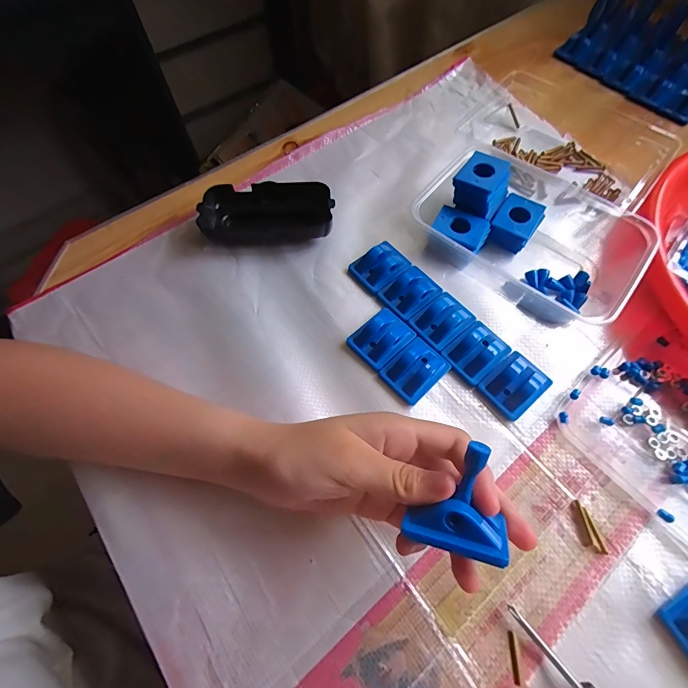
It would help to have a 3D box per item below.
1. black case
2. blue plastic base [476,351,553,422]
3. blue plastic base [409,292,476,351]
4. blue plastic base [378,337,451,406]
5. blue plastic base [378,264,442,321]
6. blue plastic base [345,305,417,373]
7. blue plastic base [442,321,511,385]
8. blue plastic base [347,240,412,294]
[{"bbox_3d":[-0.066,-0.114,0.312,0.110,0.029,0.052,-3,64,0],"label":"black case"},{"bbox_3d":[0.122,0.028,0.250,0.043,0.016,0.034,-37,69,-15],"label":"blue plastic base"},{"bbox_3d":[0.077,-0.020,0.270,0.042,0.010,0.034,-38,69,-15],"label":"blue plastic base"},{"bbox_3d":[0.052,0.017,0.252,0.044,0.012,0.033,-41,70,-16],"label":"blue plastic base"},{"bbox_3d":[0.055,-0.043,0.284,0.045,0.015,0.035,-39,70,-16],"label":"blue plastic base"},{"bbox_3d":[0.029,-0.006,0.265,0.045,0.013,0.035,-41,70,-16],"label":"blue plastic base"},{"bbox_3d":[0.099,0.005,0.261,0.042,0.012,0.033,-37,69,-15],"label":"blue plastic base"},{"bbox_3d":[0.032,-0.065,0.295,0.044,0.015,0.035,-36,69,-15],"label":"blue plastic base"}]

